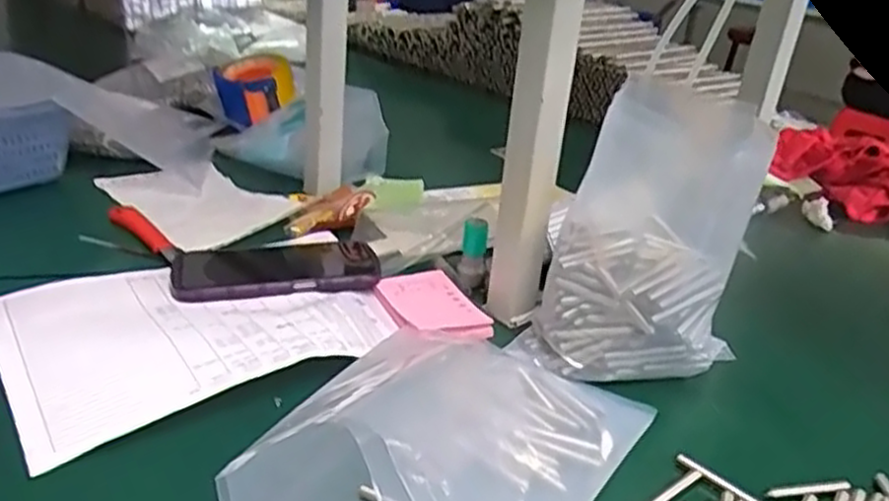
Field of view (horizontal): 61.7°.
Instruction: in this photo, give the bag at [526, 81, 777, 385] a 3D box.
[{"bbox_3d":[0.147,-0.006,0.542,0.113,0.198,0.119,-17,35,-39],"label":"bag"}]

